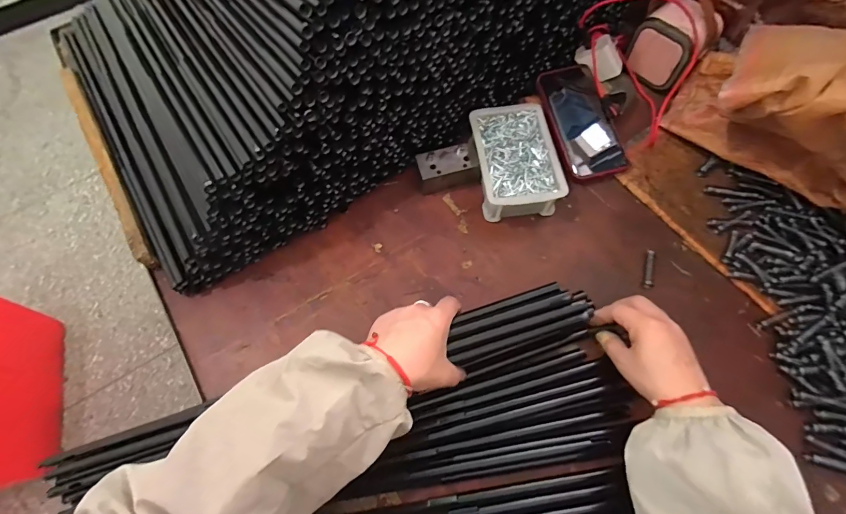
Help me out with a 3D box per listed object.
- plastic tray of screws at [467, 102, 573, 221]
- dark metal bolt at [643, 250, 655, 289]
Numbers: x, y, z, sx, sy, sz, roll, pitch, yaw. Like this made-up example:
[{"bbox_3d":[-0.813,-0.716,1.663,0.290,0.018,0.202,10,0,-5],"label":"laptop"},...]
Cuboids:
[{"bbox_3d":[0.115,-0.123,0.508,0.097,0.052,0.152,-8,65,-2],"label":"plastic tray of screws"},{"bbox_3d":[0.268,0.014,0.461,0.009,0.005,0.051,15,67,9],"label":"dark metal bolt"}]

